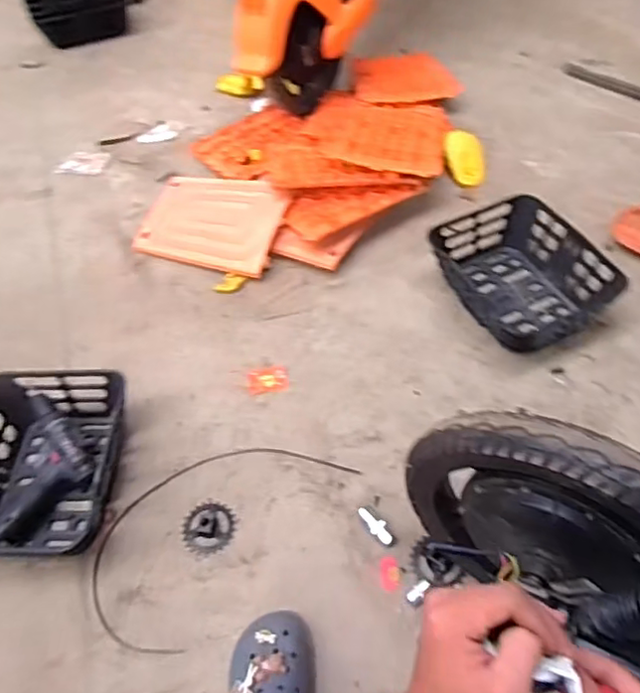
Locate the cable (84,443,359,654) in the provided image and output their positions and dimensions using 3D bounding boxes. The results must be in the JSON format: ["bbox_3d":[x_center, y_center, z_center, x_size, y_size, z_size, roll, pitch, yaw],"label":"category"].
[{"bbox_3d":[-0.174,0.286,0.992,0.242,0.014,0.440,36,63,26],"label":"cable"}]

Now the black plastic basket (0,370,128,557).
[{"bbox_3d":[-0.465,0.189,1.010,0.273,0.123,0.314,-2,53,3],"label":"black plastic basket"}]

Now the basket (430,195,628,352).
[{"bbox_3d":[0.392,-0.143,1.204,0.274,0.105,0.323,-20,55,-11],"label":"basket"}]

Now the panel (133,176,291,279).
[{"bbox_3d":[-0.245,-0.295,1.390,0.339,0.023,0.257,12,61,20],"label":"panel"}]

